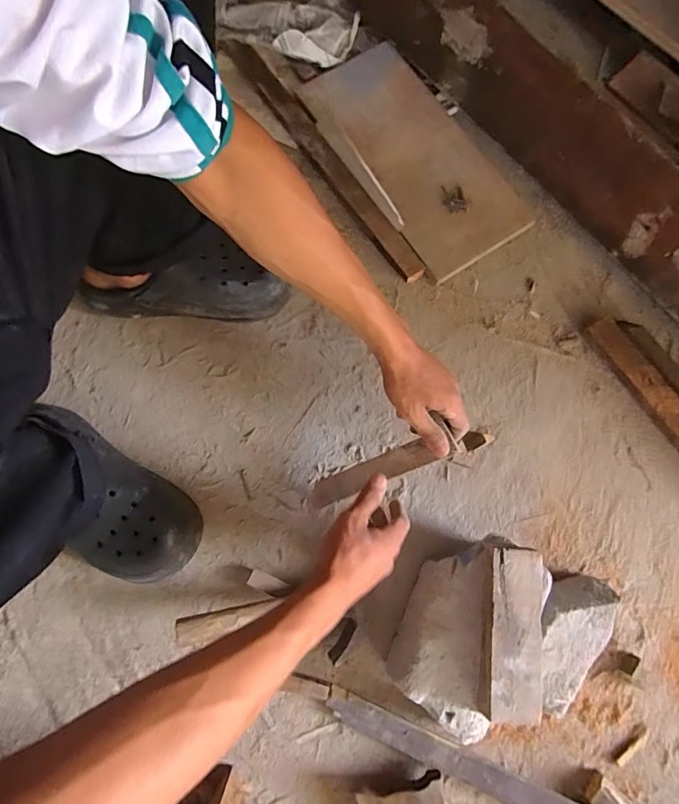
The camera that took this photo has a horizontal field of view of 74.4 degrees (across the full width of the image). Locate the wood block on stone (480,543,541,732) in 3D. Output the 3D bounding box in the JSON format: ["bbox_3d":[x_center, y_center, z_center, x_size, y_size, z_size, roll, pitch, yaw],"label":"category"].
[{"bbox_3d":[0.178,0.241,0.470,0.058,0.027,0.166,5,78,-1],"label":"wood block on stone"}]

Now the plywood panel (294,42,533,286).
[{"bbox_3d":[0.106,-0.362,0.652,0.173,0.019,0.362,-33,81,-7],"label":"plywood panel"}]

